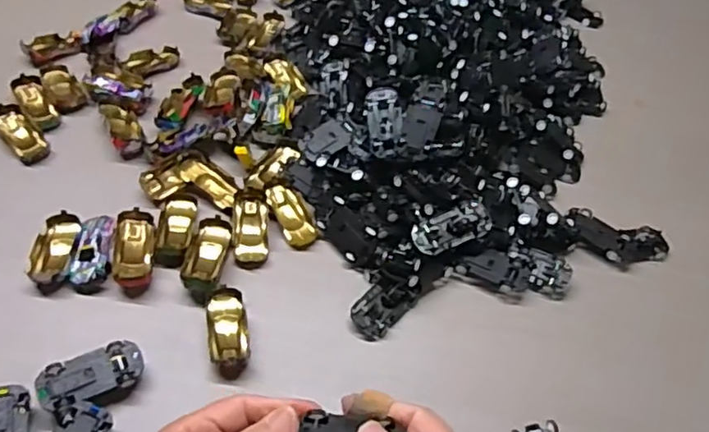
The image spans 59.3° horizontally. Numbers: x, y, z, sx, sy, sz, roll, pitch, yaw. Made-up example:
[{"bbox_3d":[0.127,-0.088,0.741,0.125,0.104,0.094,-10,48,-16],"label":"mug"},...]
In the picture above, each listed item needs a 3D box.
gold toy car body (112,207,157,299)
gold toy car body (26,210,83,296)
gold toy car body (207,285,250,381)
[{"bbox_3d":[-0.170,0.028,0.484,0.031,0.027,0.068,-8,51,-14],"label":"gold toy car body"},{"bbox_3d":[-0.231,0.026,0.485,0.033,0.020,0.069,-1,50,-9],"label":"gold toy car body"},{"bbox_3d":[-0.092,0.084,0.453,0.027,0.018,0.066,-5,50,-12],"label":"gold toy car body"}]

